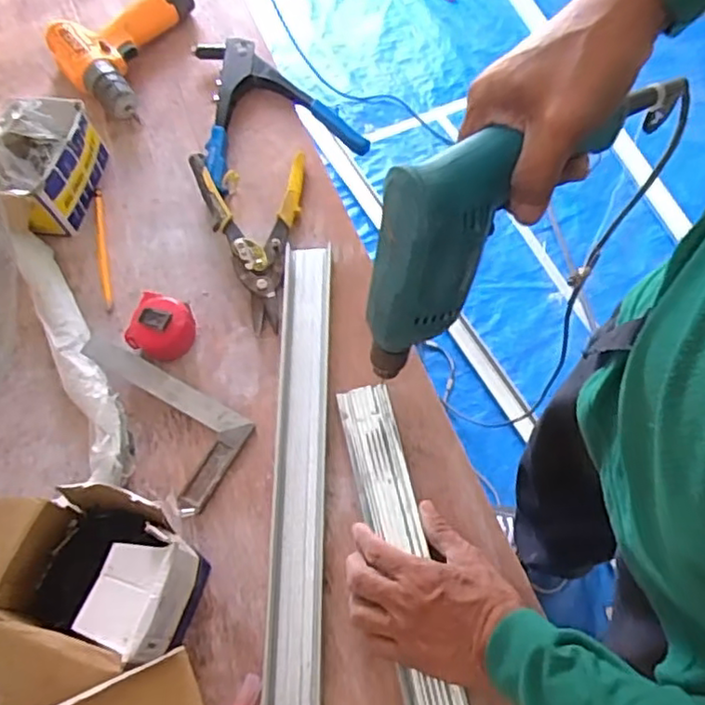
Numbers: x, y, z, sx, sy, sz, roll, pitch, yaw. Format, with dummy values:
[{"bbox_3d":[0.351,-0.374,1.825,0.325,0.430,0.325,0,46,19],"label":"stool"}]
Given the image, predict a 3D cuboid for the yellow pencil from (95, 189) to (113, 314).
[{"bbox_3d":[-0.294,-0.123,0.761,0.012,0.007,0.175,-13,64,-4],"label":"yellow pencil"}]

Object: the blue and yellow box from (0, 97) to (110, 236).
[{"bbox_3d":[-0.363,-0.215,0.755,0.094,0.091,0.145,5,65,7],"label":"blue and yellow box"}]

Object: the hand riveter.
[{"bbox_3d":[-0.109,-0.321,0.826,0.195,0.034,0.239,-20,65,-4],"label":"hand riveter"}]

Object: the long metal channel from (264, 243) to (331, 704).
[{"bbox_3d":[-0.052,0.100,0.631,0.052,0.028,0.476,-1,64,1],"label":"long metal channel"}]

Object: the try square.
[{"bbox_3d":[-0.211,0.062,0.647,0.206,0.032,0.105,29,68,15],"label":"try square"}]

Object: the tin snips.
[{"bbox_3d":[-0.109,-0.131,0.727,0.124,0.046,0.217,-8,64,-2],"label":"tin snips"}]

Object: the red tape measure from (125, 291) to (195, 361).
[{"bbox_3d":[-0.200,-0.027,0.684,0.065,0.042,0.063,-2,65,5],"label":"red tape measure"}]

